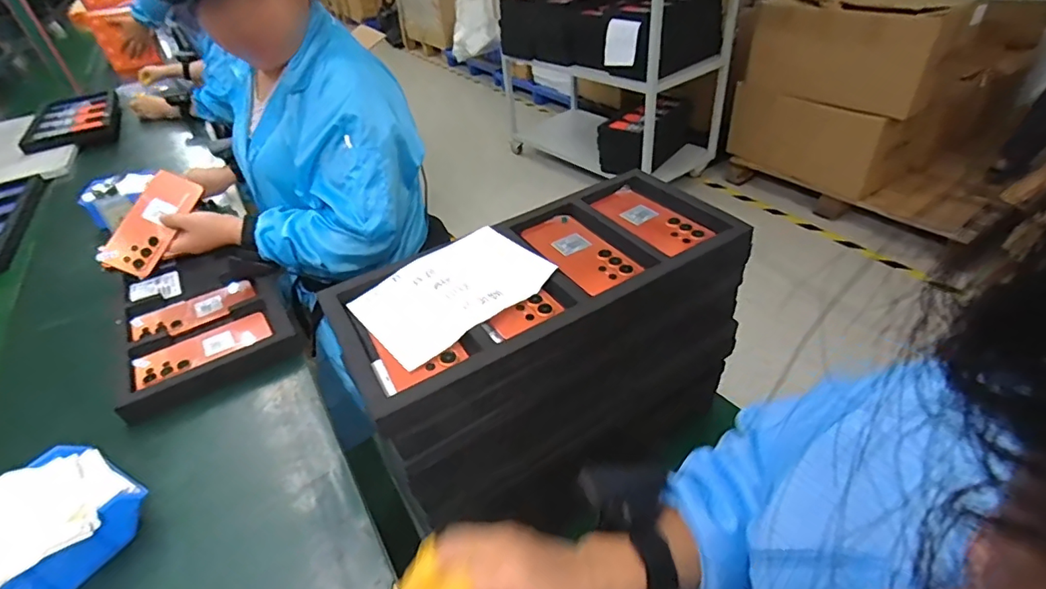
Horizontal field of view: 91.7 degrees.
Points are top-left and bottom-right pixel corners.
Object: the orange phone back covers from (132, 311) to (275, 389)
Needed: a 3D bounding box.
[{"bbox_3d":[-0.442,0.073,0.706,0.166,0.010,0.077,-29,44,-24],"label":"orange phone back covers"}]

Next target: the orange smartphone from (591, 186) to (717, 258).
[{"bbox_3d":[0.165,-0.098,0.662,0.081,0.010,0.159,-26,43,-21],"label":"orange smartphone"}]

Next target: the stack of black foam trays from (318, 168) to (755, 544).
[{"bbox_3d":[0.042,0.070,0.669,0.464,0.274,0.263,-30,44,-24],"label":"stack of black foam trays"}]

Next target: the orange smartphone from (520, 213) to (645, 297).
[{"bbox_3d":[0.068,-0.054,0.633,0.078,0.010,0.161,-25,42,-19],"label":"orange smartphone"}]

